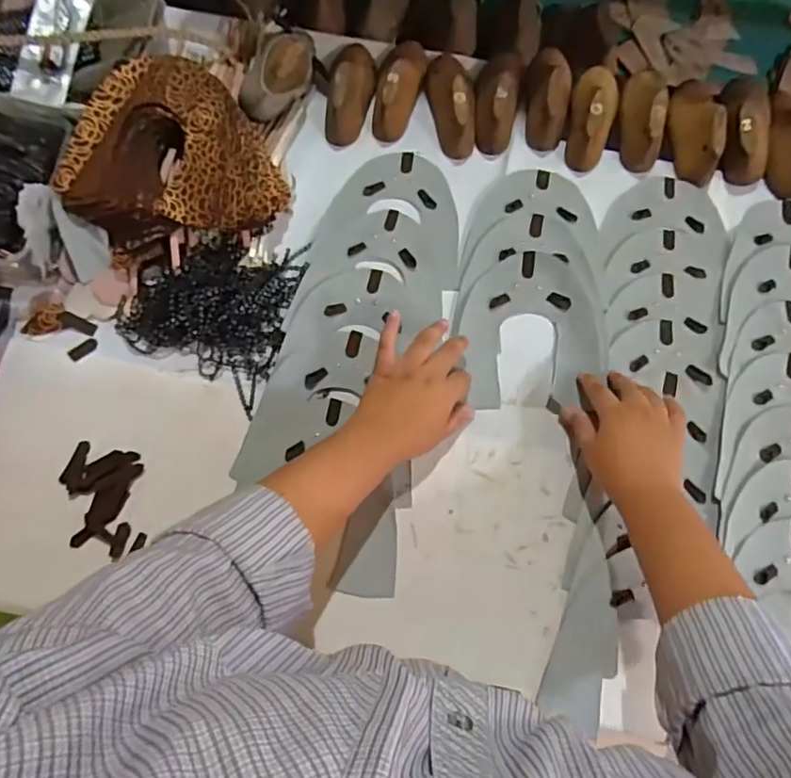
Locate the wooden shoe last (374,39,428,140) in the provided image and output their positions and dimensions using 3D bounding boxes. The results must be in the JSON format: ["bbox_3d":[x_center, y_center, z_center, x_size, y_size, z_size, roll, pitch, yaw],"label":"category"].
[{"bbox_3d":[0.004,-0.350,0.632,0.050,0.057,0.138,10,70,2],"label":"wooden shoe last"}]

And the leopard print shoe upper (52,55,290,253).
[{"bbox_3d":[-0.216,-0.212,0.535,0.175,0.059,0.184,-42,76,-14],"label":"leopard print shoe upper"}]

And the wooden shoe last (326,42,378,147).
[{"bbox_3d":[-0.049,-0.344,0.629,0.048,0.055,0.136,5,69,0],"label":"wooden shoe last"}]

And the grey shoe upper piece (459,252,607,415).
[{"bbox_3d":[0.135,-0.059,0.553,0.133,0.017,0.161,4,69,0],"label":"grey shoe upper piece"}]

